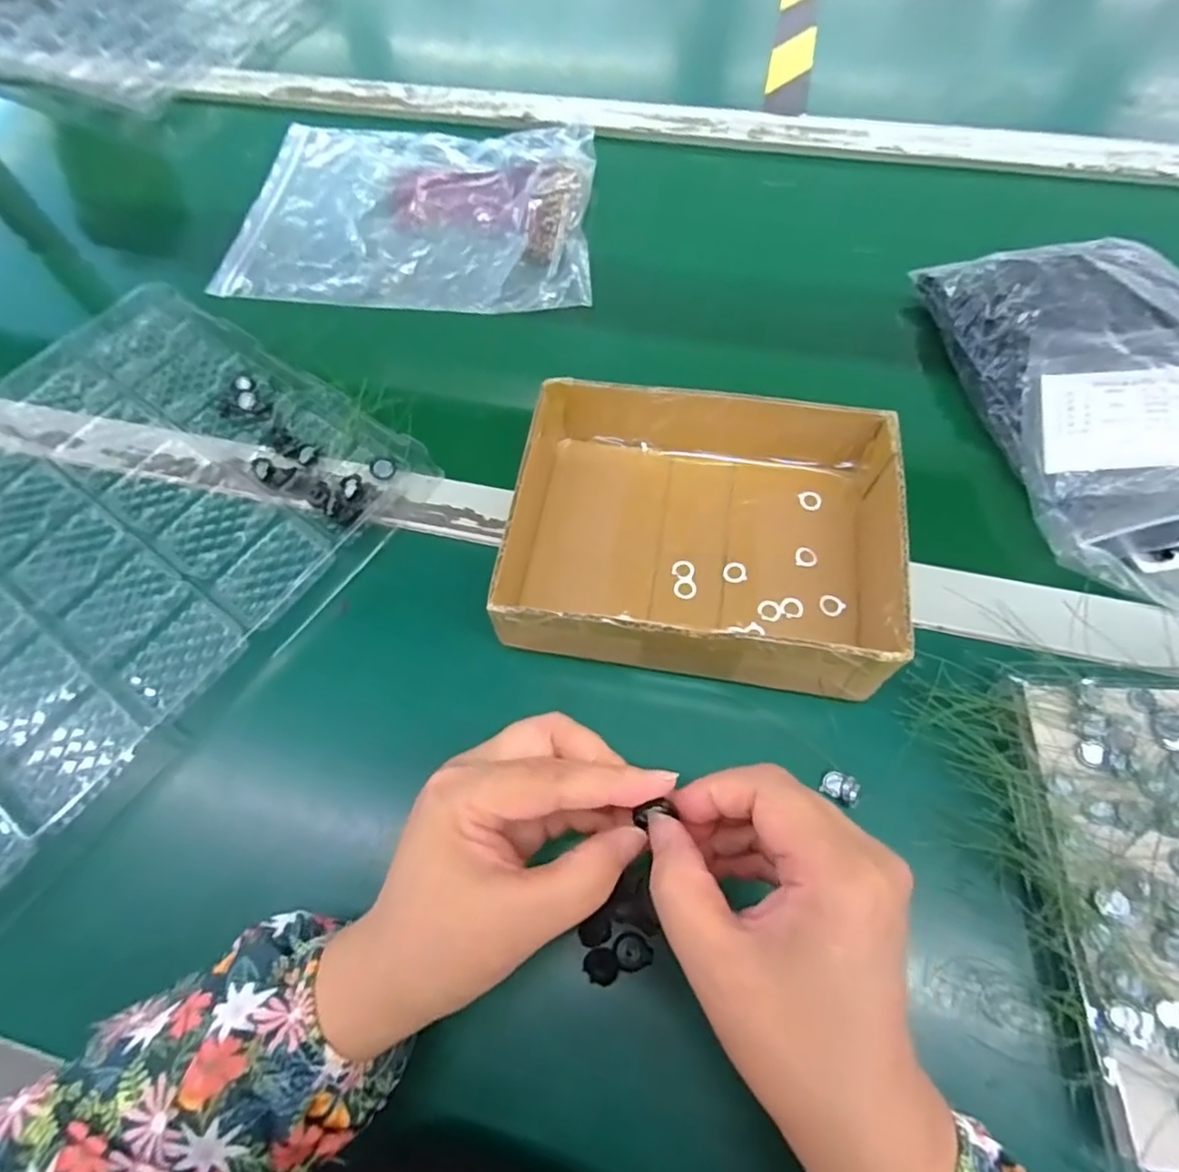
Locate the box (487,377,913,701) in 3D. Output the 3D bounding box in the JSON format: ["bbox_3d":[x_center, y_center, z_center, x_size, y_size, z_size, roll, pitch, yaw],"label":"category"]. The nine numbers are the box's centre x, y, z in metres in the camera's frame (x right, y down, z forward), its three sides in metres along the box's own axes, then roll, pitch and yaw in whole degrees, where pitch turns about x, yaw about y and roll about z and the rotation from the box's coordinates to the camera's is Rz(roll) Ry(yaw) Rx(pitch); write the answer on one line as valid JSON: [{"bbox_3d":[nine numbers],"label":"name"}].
[{"bbox_3d":[0.062,-0.031,0.355,0.204,0.058,0.157,8,63,7],"label":"box"}]

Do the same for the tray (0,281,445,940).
[{"bbox_3d":[-0.358,0.002,0.384,0.317,0.030,0.438,32,68,18],"label":"tray"}]

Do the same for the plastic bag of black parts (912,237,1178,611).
[{"bbox_3d":[0.337,-0.118,0.385,0.154,0.054,0.282,-9,62,-2],"label":"plastic bag of black parts"}]

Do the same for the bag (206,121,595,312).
[{"bbox_3d":[-0.153,-0.333,0.540,0.316,0.037,0.245,2,62,4],"label":"bag"}]

